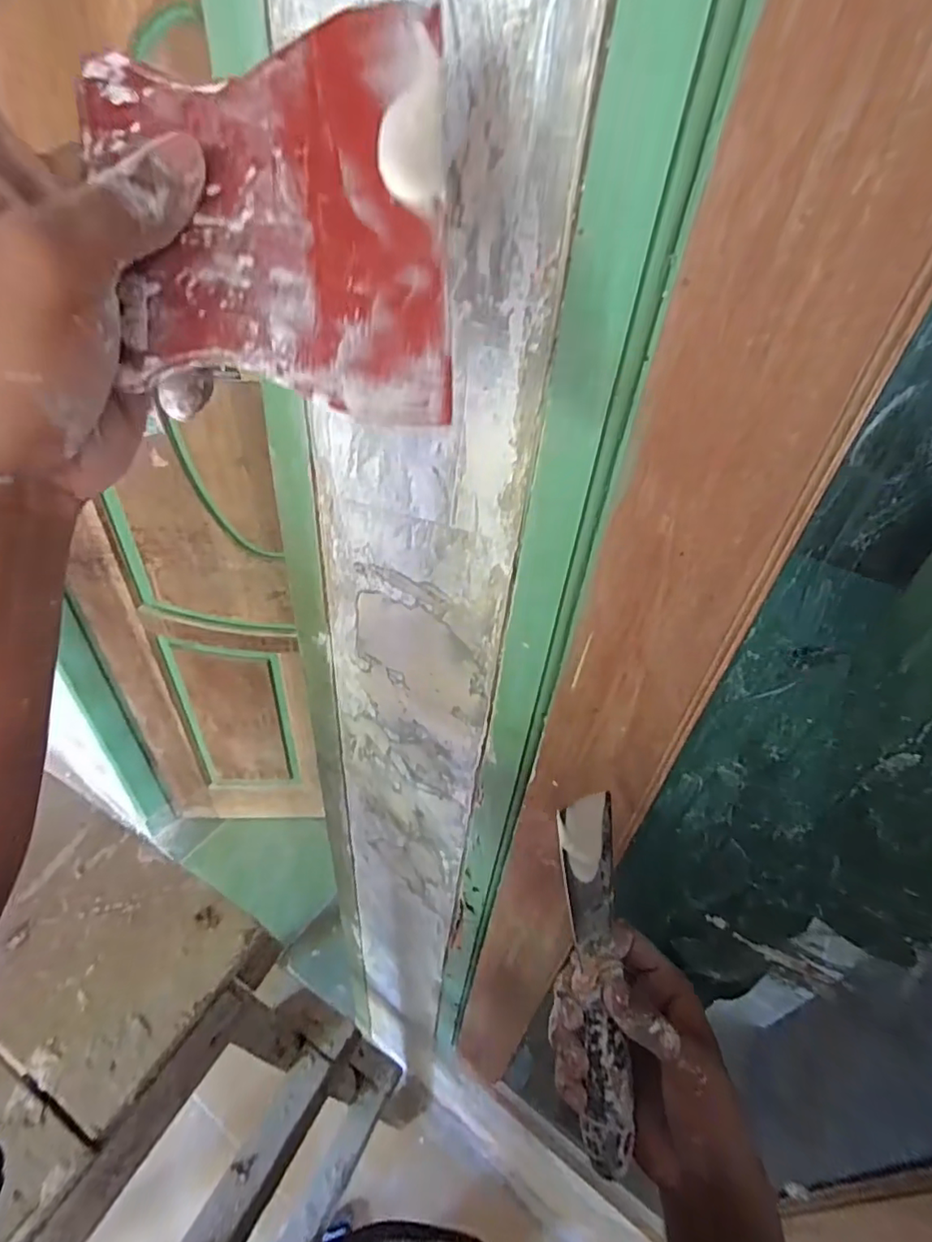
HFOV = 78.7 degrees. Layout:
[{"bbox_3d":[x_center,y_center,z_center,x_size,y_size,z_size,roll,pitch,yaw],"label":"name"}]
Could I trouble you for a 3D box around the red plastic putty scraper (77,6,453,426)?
[{"bbox_3d":[-0.055,-0.115,0.166,0.097,0.112,0.004,-2,2,0],"label":"red plastic putty scraper"}]

